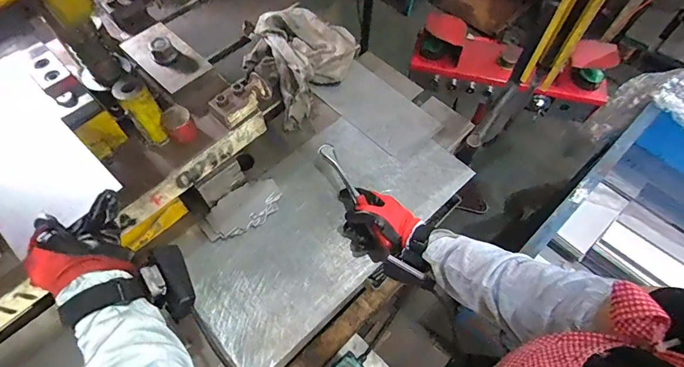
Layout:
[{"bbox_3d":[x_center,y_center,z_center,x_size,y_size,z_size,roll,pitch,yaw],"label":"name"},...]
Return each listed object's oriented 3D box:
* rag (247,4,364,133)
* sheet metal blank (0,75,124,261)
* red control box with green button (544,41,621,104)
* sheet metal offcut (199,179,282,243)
[{"bbox_3d":[-0.099,-0.254,0.791,0.194,0.076,0.254,31,65,17],"label":"rag"},{"bbox_3d":[-0.375,-0.031,0.467,0.222,0.006,0.126,39,68,18],"label":"sheet metal blank"},{"bbox_3d":[0.690,-0.317,1.105,0.158,0.124,0.110,15,61,8],"label":"red control box with green button"},{"bbox_3d":[-0.166,0.042,0.655,0.137,0.012,0.078,-32,65,-17],"label":"sheet metal offcut"}]

